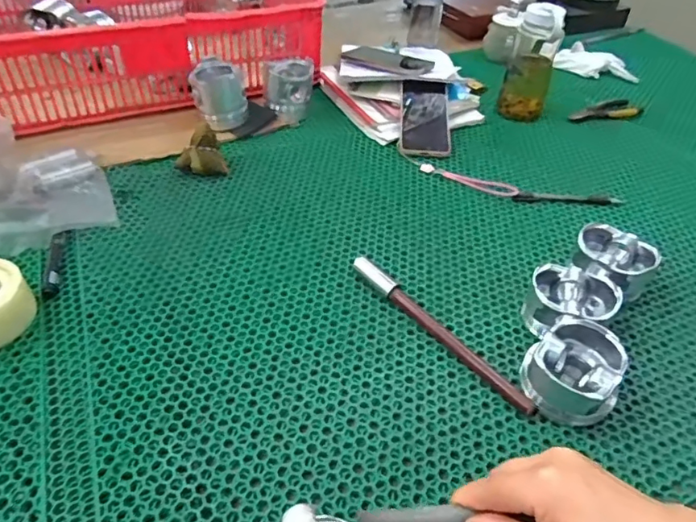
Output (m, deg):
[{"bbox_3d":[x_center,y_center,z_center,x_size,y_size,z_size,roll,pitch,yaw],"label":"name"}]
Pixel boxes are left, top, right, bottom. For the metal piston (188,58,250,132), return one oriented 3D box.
[{"bbox_3d":[-0.209,-0.271,0.835,0.083,0.084,0.078,-13,46,-16],"label":"metal piston"}]

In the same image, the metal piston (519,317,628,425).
[{"bbox_3d":[0.210,0.103,0.481,0.083,0.052,0.089,23,47,20],"label":"metal piston"}]

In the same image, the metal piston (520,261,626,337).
[{"bbox_3d":[0.232,0.048,0.543,0.089,0.055,0.074,8,43,5],"label":"metal piston"}]

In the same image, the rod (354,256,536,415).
[{"bbox_3d":[0.095,0.069,0.542,0.023,0.022,0.242,-30,52,-30],"label":"rod"}]

